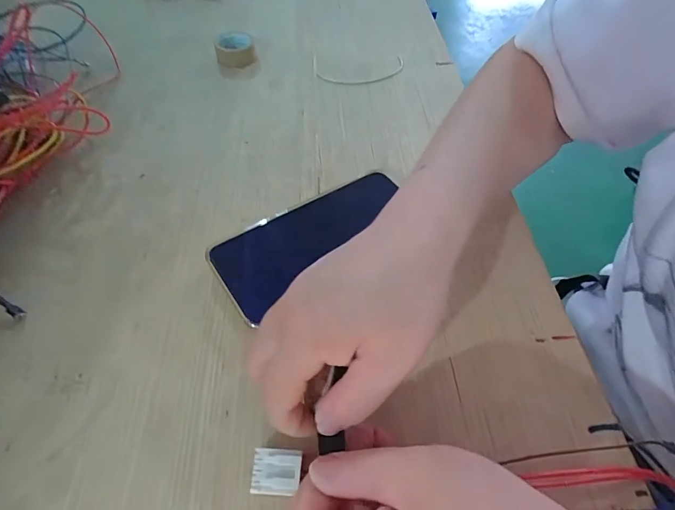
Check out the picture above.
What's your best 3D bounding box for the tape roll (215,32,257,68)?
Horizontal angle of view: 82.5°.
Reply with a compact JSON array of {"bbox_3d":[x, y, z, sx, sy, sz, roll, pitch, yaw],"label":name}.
[{"bbox_3d":[-0.116,-0.237,0.441,0.041,0.026,0.046,-8,55,-7],"label":"tape roll"}]

